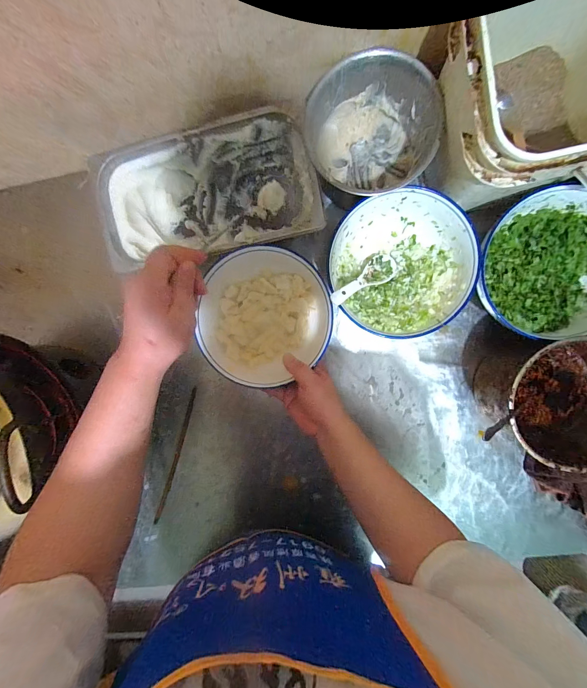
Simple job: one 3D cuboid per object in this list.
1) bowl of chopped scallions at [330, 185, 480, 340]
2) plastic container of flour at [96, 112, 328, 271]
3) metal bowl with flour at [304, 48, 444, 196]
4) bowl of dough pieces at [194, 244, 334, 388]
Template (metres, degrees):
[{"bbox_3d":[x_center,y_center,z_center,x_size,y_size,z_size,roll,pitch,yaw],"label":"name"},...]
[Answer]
[{"bbox_3d":[0.153,-0.114,0.450,0.190,0.098,0.193,0,95,5],"label":"bowl of chopped scallions"},{"bbox_3d":[-0.124,-0.220,0.464,0.311,0.100,0.168,-10,94,6],"label":"plastic container of flour"},{"bbox_3d":[0.110,-0.298,0.438,0.169,0.109,0.162,0,95,5],"label":"metal bowl with flour"},{"bbox_3d":[-0.042,-0.039,0.451,0.192,0.059,0.200,0,95,5],"label":"bowl of dough pieces"}]

